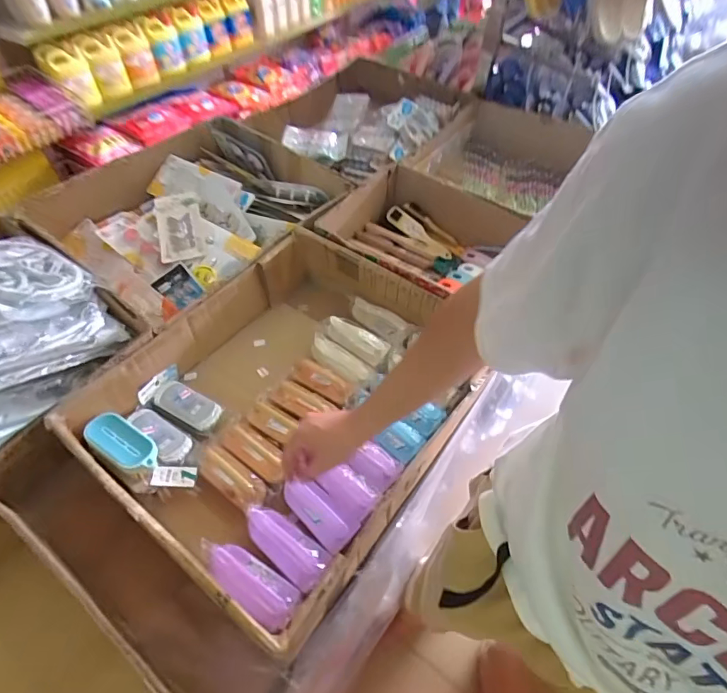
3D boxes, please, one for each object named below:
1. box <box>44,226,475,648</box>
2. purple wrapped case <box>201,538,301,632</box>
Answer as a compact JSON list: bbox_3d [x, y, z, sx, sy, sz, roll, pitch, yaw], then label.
[{"bbox_3d":[-0.122,0.091,0.795,0.493,0.177,0.569,33,58,20],"label":"box"},{"bbox_3d":[-0.157,0.319,0.625,0.147,0.038,0.056,29,57,19],"label":"purple wrapped case"}]

